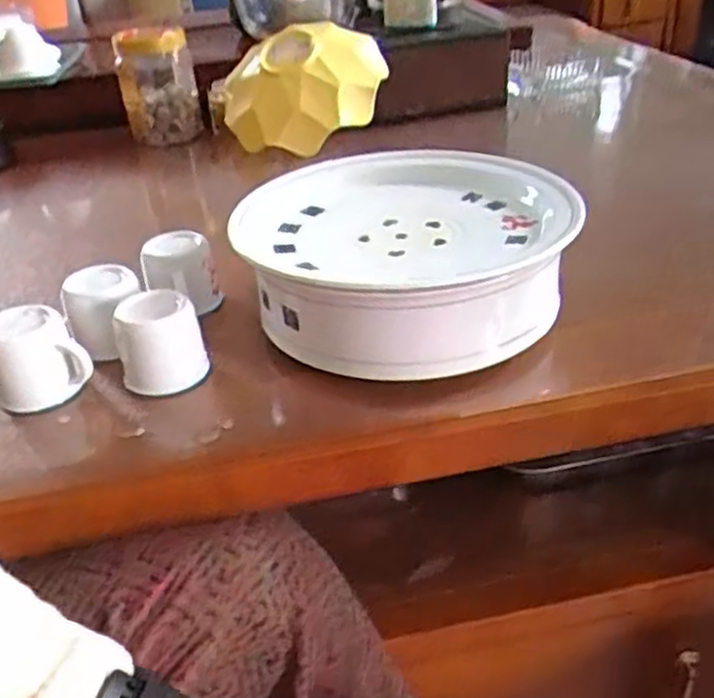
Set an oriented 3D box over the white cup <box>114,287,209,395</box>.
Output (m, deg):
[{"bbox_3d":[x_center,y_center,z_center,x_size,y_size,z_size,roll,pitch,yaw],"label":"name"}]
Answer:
[{"bbox_3d":[-0.125,-0.004,0.481,0.052,0.051,0.047,-13,33,-12],"label":"white cup"}]

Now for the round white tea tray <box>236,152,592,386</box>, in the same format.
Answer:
[{"bbox_3d":[0.034,-0.070,0.530,0.214,0.067,0.230,-4,32,3],"label":"round white tea tray"}]

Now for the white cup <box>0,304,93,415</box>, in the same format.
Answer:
[{"bbox_3d":[-0.205,0.006,0.476,0.056,0.052,0.054,-4,32,3],"label":"white cup"}]

